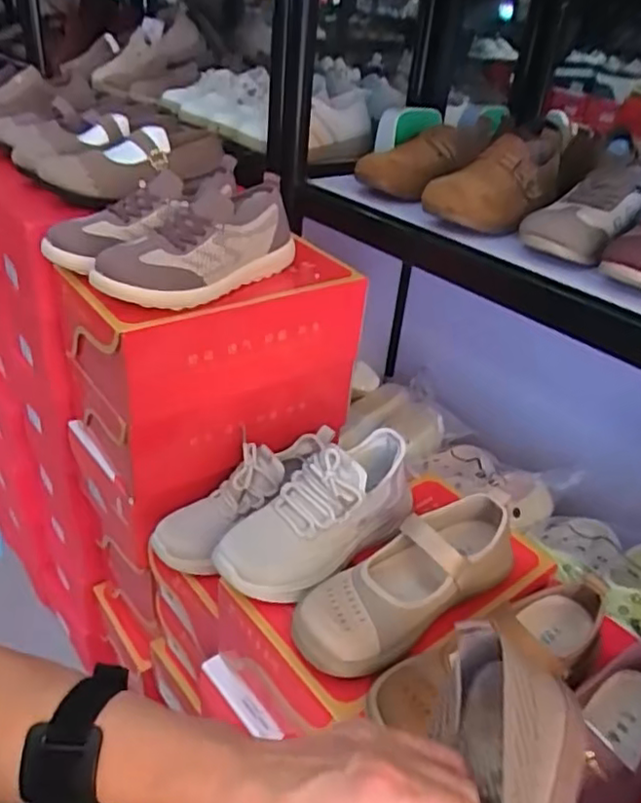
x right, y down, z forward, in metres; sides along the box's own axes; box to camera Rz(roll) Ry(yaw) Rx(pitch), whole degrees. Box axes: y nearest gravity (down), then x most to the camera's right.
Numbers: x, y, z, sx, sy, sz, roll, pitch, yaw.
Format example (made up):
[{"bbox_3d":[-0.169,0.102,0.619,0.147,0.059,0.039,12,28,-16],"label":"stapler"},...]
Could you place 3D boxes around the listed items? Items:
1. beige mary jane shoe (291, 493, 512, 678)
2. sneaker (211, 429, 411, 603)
[{"bbox_3d":[0.085,0.159,0.595,0.237,0.077,0.085,-20,41,-35],"label":"beige mary jane shoe"},{"bbox_3d":[0.001,0.106,0.637,0.081,0.103,0.216,30,39,32],"label":"sneaker"}]

